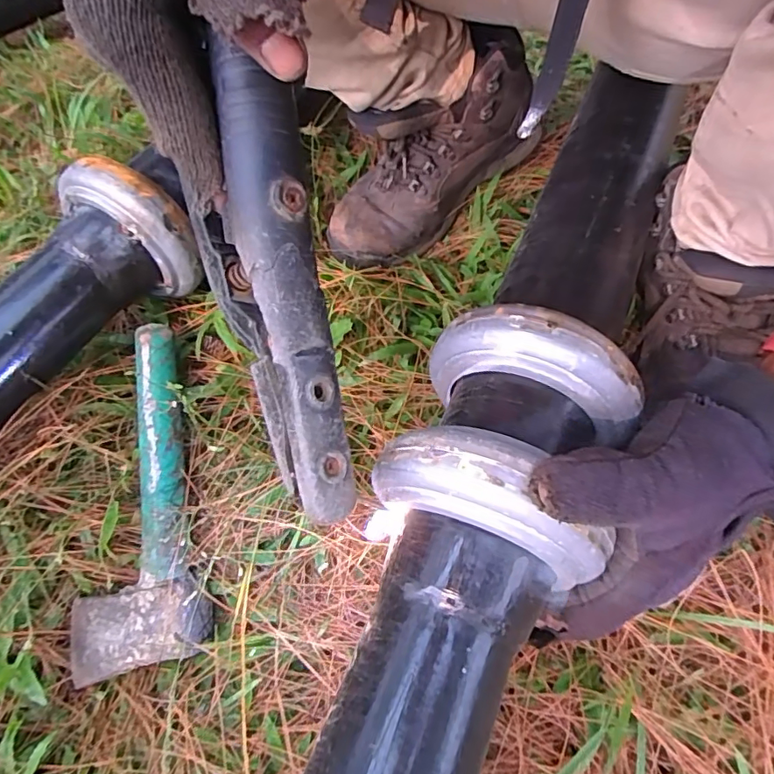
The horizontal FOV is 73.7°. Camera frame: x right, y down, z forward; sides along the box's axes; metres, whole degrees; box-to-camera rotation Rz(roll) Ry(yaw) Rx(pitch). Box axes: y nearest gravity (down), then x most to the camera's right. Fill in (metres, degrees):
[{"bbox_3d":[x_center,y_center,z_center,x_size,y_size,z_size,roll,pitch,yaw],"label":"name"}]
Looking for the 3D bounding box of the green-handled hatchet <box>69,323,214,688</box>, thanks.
[{"bbox_3d":[-0.193,0.070,0.388,0.095,0.035,0.251,-13,57,-2],"label":"green-handled hatchet"}]

